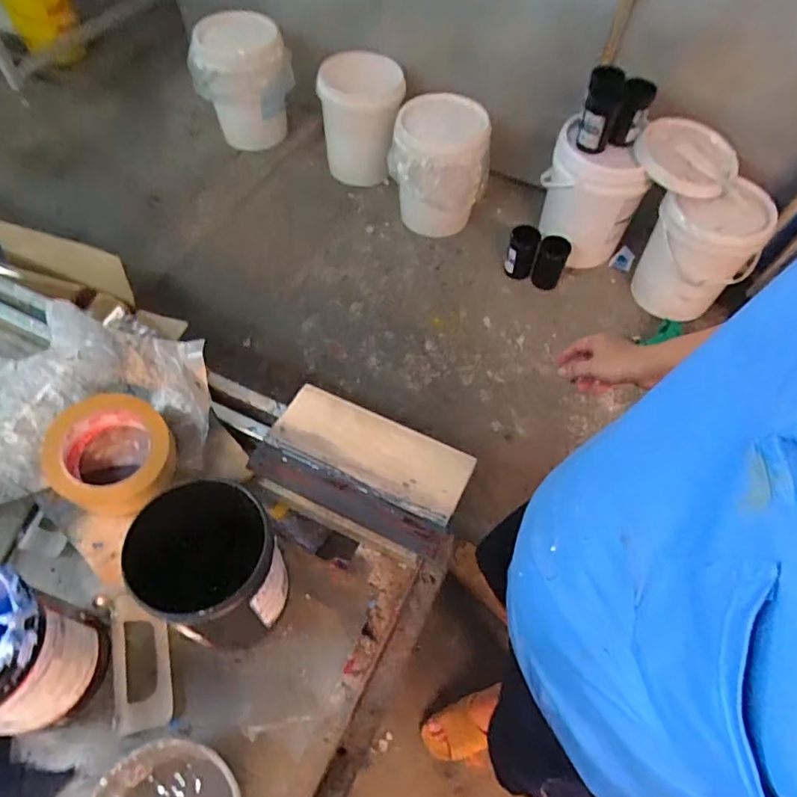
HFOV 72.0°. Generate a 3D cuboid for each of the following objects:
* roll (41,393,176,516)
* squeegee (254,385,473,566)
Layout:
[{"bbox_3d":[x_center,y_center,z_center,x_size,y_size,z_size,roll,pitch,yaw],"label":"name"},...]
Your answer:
[{"bbox_3d":[-0.283,0.054,0.542,0.116,0.051,0.116,10,64,-21],"label":"roll"},{"bbox_3d":[-0.039,0.076,0.587,0.218,0.031,0.127,25,61,15],"label":"squeegee"}]

